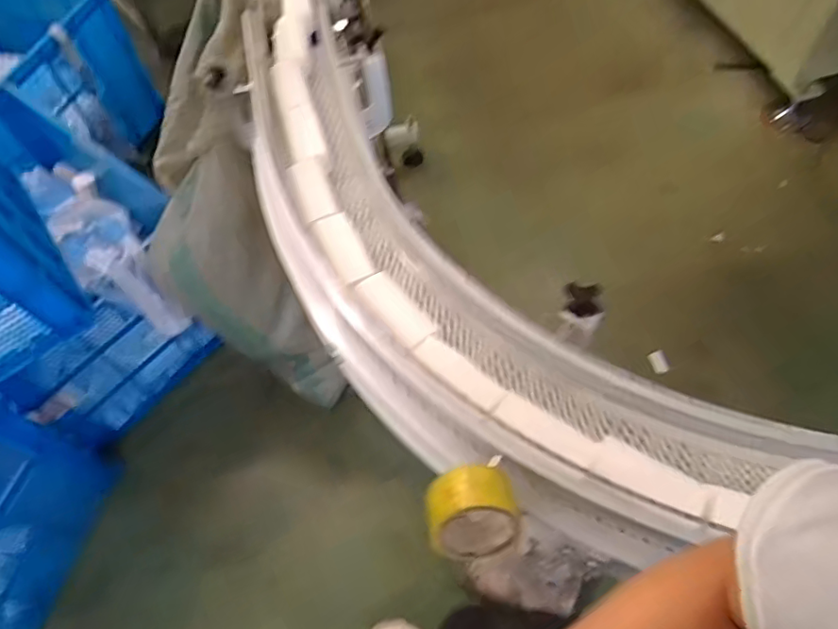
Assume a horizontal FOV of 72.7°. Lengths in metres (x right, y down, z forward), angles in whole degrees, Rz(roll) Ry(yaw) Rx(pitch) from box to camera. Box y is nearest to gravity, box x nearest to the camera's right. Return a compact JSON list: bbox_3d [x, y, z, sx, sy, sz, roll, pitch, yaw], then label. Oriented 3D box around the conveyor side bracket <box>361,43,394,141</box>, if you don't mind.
[{"bbox_3d":[-0.069,-0.366,0.941,0.050,0.133,0.053,0,19,3],"label":"conveyor side bracket"}]

